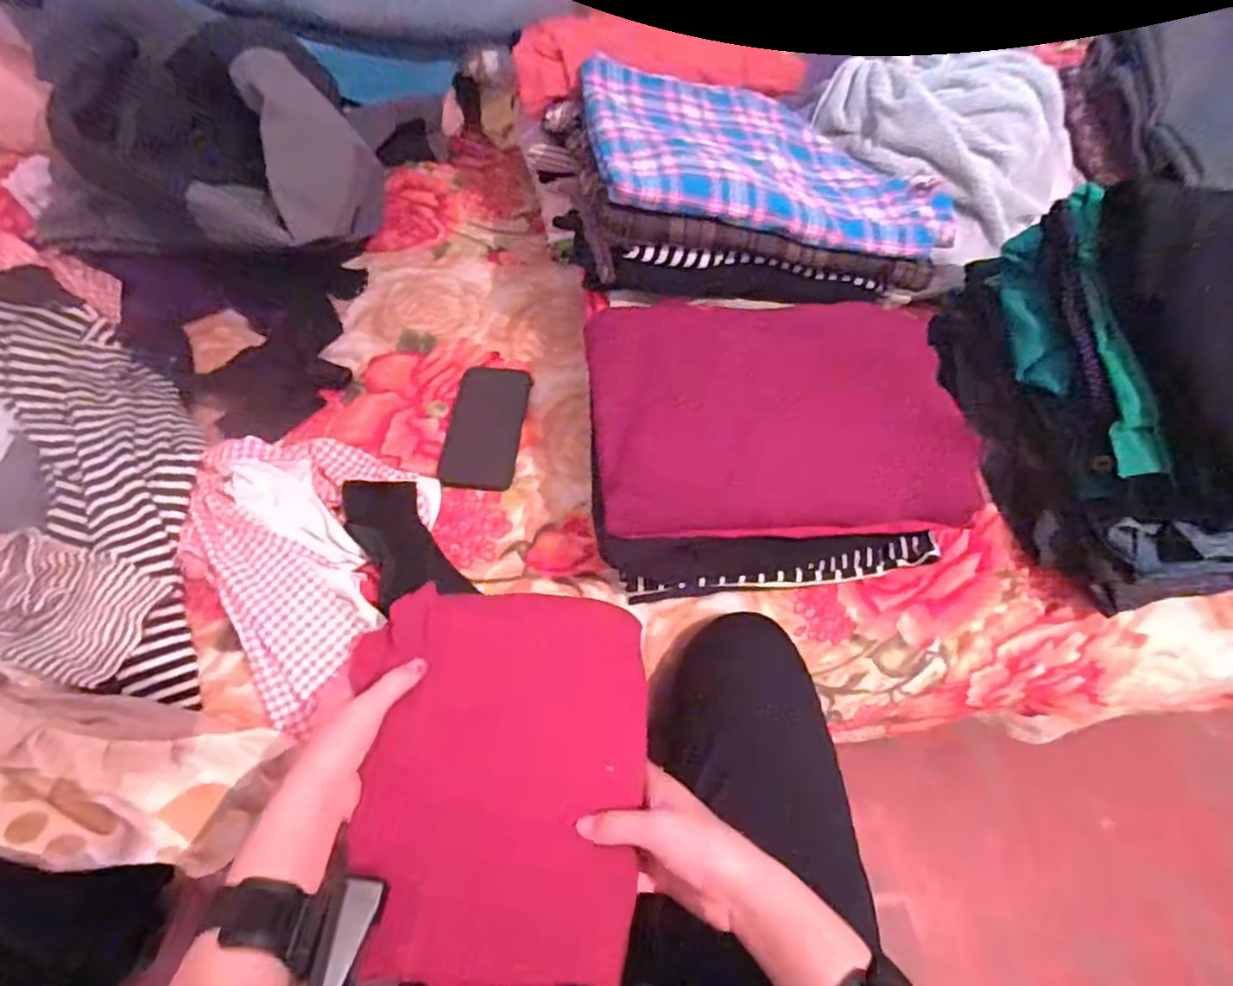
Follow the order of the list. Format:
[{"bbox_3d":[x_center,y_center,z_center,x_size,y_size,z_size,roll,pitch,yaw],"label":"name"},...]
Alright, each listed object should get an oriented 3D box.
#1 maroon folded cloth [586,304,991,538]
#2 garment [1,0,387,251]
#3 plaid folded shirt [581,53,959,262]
[{"bbox_3d":[0.142,-0.077,0.595,0.324,0.057,0.236,-3,59,-3],"label":"maroon folded cloth"},{"bbox_3d":[-0.469,-0.400,0.723,0.363,0.228,0.234,8,60,4],"label":"garment"},{"bbox_3d":[0.151,-0.352,0.670,0.348,0.030,0.274,3,52,-14],"label":"plaid folded shirt"}]

